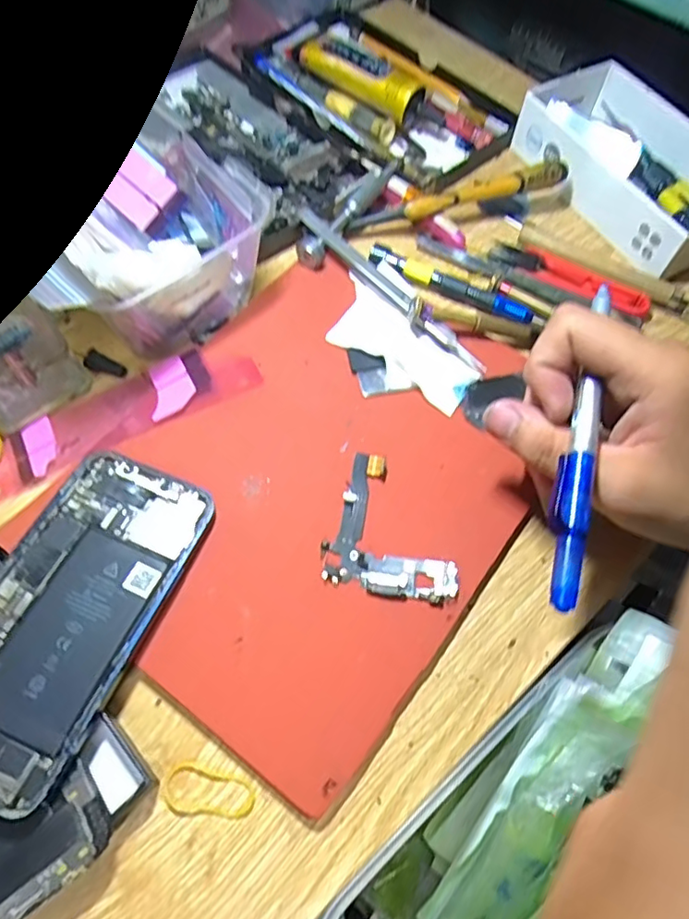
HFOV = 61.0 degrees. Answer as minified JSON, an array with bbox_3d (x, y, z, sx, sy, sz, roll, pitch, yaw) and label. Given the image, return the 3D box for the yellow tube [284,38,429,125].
[{"bbox_3d":[0.007,-0.277,0.422,0.103,0.024,0.028,41,70,17],"label":"yellow tube"}]

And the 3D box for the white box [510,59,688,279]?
[{"bbox_3d":[0.185,-0.195,0.386,0.084,0.043,0.161,-29,67,-16],"label":"white box"}]

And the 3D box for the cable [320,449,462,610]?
[{"bbox_3d":[0.026,0.034,0.284,0.062,0.006,0.067,14,63,5],"label":"cable"}]

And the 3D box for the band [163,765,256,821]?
[{"bbox_3d":[-0.055,0.135,0.237,0.038,0.004,0.017,9,63,2],"label":"band"}]

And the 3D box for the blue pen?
[{"bbox_3d":[0.098,-0.011,0.241,0.013,0.008,0.146,14,70,6],"label":"blue pen"}]

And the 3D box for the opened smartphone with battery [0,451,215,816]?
[{"bbox_3d":[-0.119,0.063,0.252,0.071,0.004,0.143,21,59,6],"label":"opened smartphone with battery"}]

